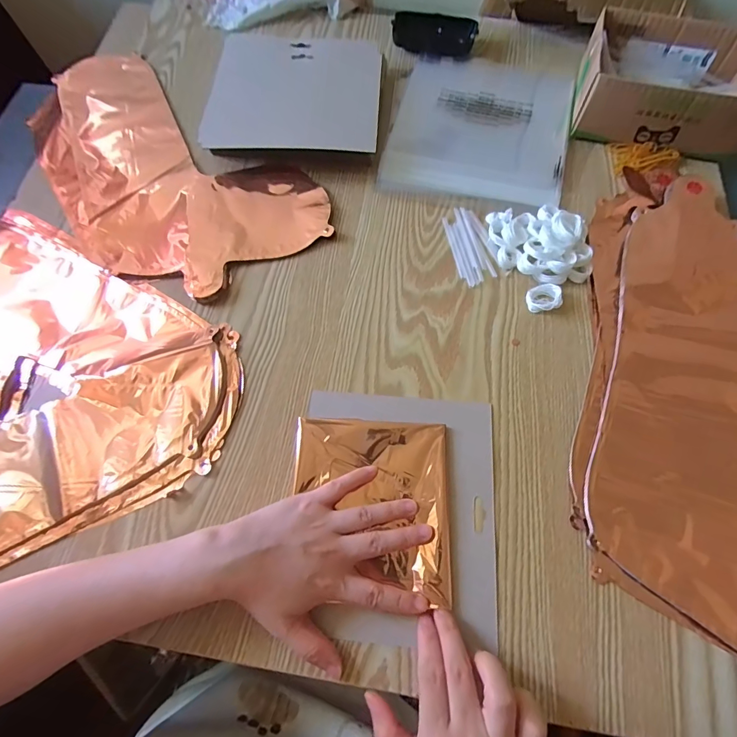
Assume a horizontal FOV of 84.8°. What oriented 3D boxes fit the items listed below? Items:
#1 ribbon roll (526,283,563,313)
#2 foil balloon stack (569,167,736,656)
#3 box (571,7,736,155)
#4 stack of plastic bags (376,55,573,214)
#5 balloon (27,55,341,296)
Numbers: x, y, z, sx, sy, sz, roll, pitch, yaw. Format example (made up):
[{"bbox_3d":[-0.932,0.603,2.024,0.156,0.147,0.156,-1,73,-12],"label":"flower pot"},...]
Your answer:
[{"bbox_3d":[0.172,-0.070,0.398,0.031,0.014,0.028,-16,68,-4],"label":"ribbon roll"},{"bbox_3d":[0.307,0.009,0.360,0.214,0.018,0.430,14,69,7],"label":"foil balloon stack"},{"bbox_3d":[0.340,-0.324,0.460,0.182,0.063,0.140,13,69,7],"label":"box"},{"bbox_3d":[0.137,-0.300,0.495,0.206,0.009,0.245,14,69,7],"label":"stack of plastic bags"},{"bbox_3d":[-0.265,-0.241,0.476,0.447,0.012,0.216,41,75,16],"label":"balloon"}]

